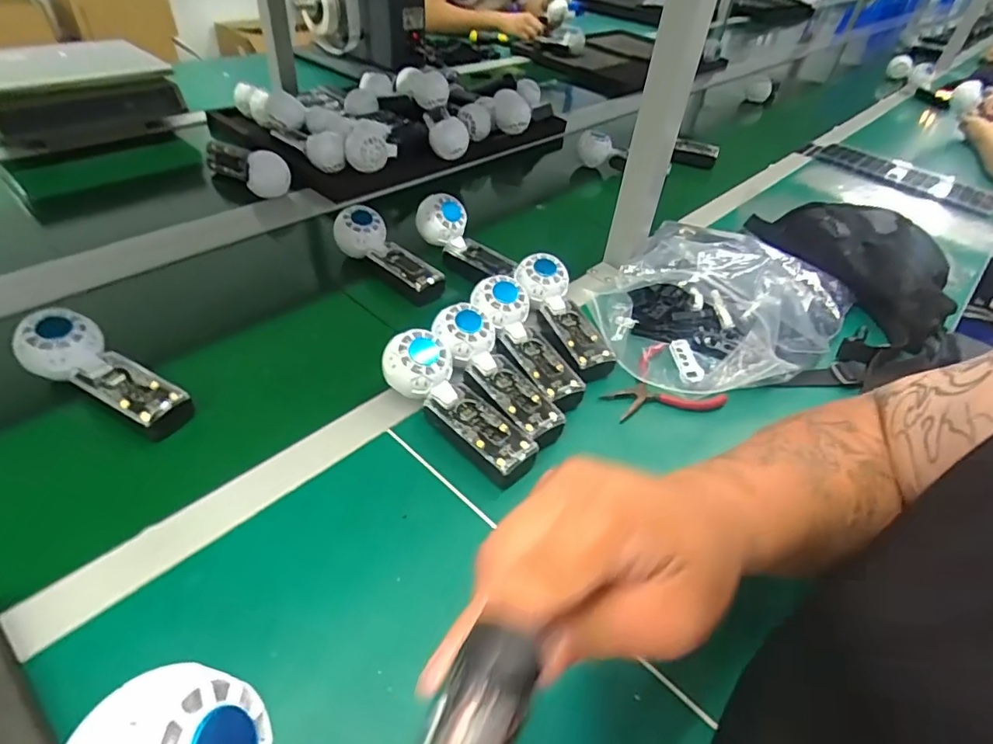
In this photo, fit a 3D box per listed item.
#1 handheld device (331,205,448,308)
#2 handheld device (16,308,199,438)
[{"bbox_3d":[-0.135,-0.142,0.669,0.162,0.043,0.052,41,54,17],"label":"handheld device"},{"bbox_3d":[-0.351,0.000,0.481,0.162,0.063,0.059,21,46,16],"label":"handheld device"}]

